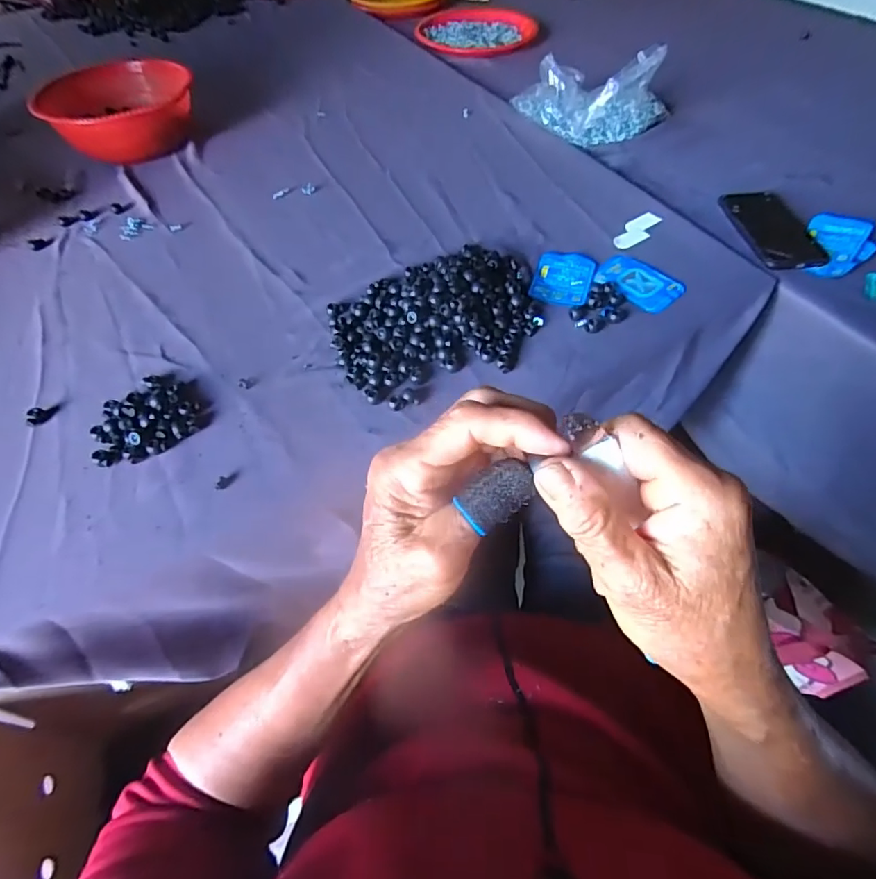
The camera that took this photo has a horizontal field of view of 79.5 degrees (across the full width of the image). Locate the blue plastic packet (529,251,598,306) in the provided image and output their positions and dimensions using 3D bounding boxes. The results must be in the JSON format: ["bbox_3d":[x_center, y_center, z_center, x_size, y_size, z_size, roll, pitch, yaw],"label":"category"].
[{"bbox_3d":[0.149,-0.193,0.624,0.066,0.004,0.100,13,54,12],"label":"blue plastic packet"}]

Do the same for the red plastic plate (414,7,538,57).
[{"bbox_3d":[0.074,-0.906,1.159,0.247,0.022,0.234,-1,52,2],"label":"red plastic plate"}]

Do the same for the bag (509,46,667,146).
[{"bbox_3d":[0.255,-0.556,0.834,0.247,0.102,0.149,1,52,3],"label":"bag"}]

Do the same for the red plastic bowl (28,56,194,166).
[{"bbox_3d":[-0.542,-0.556,0.881,0.215,0.098,0.242,-33,58,-22],"label":"red plastic bowl"}]

